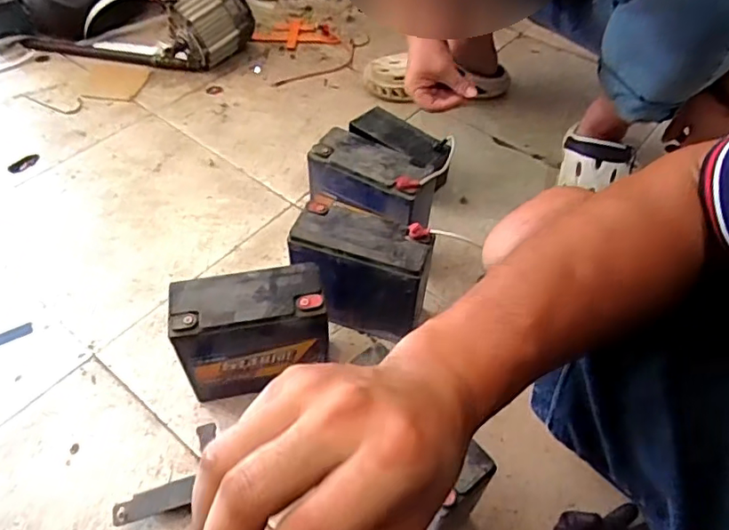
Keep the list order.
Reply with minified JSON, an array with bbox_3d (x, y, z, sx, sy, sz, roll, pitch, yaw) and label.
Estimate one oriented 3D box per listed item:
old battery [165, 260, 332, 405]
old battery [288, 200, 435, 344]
[{"bbox_3d":[-0.139,0.095,0.722,0.175,0.182,0.083,-6,52,-8],"label":"old battery"},{"bbox_3d":[-0.005,0.018,0.782,0.178,0.181,0.082,14,52,8],"label":"old battery"}]

